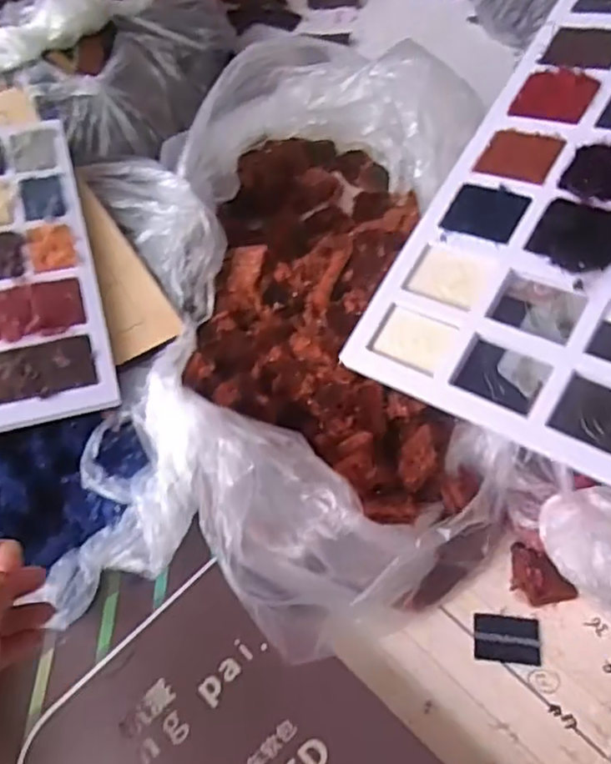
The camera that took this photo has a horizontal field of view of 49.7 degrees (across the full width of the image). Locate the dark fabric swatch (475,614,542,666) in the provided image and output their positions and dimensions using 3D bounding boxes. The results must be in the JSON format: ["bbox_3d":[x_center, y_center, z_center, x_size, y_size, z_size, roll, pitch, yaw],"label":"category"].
[{"bbox_3d":[0.171,0.218,0.561,0.054,0.004,0.038,5,57,2],"label":"dark fabric swatch"}]

